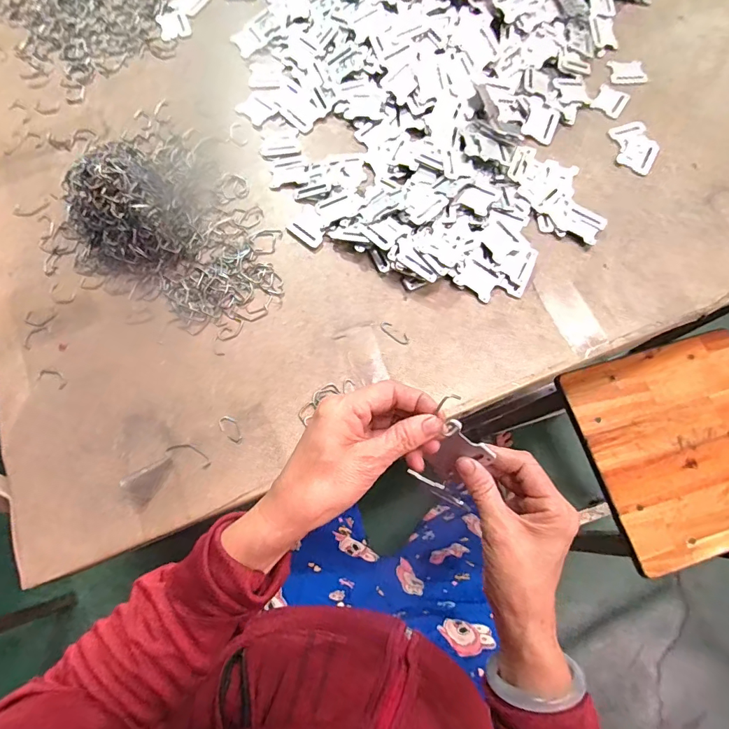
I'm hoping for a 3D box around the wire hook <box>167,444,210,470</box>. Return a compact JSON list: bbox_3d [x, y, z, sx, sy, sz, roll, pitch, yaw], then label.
[{"bbox_3d":[-0.186,0.095,0.442,0.052,0.004,0.016,23,73,7],"label":"wire hook"}]

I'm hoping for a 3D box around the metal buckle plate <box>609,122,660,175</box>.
[{"bbox_3d":[0.365,-0.292,0.558,0.055,0.004,0.078,-3,76,3],"label":"metal buckle plate"}]

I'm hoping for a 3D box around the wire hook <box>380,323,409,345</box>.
[{"bbox_3d":[0.036,-0.037,0.484,0.038,0.004,0.014,33,74,10],"label":"wire hook"}]

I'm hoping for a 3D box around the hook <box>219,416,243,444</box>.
[{"bbox_3d":[-0.145,0.071,0.446,0.018,0.004,0.033,-25,73,-8],"label":"hook"}]

